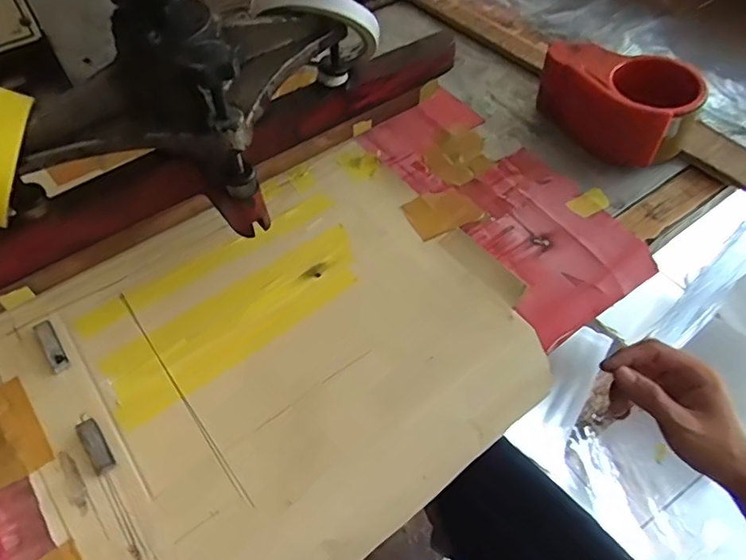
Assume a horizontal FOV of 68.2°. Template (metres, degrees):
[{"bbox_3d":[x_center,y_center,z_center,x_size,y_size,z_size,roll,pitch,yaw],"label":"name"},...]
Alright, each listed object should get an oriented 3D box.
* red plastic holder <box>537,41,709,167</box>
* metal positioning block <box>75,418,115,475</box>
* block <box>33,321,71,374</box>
[{"bbox_3d":[0.211,-0.159,0.482,0.074,0.067,0.128,-38,60,-25],"label":"red plastic holder"},{"bbox_3d":[-0.172,0.101,0.339,0.012,0.004,0.037,-32,58,-22],"label":"metal positioning block"},{"bbox_3d":[-0.219,0.045,0.376,0.011,0.009,0.043,-32,58,-21],"label":"block"}]

